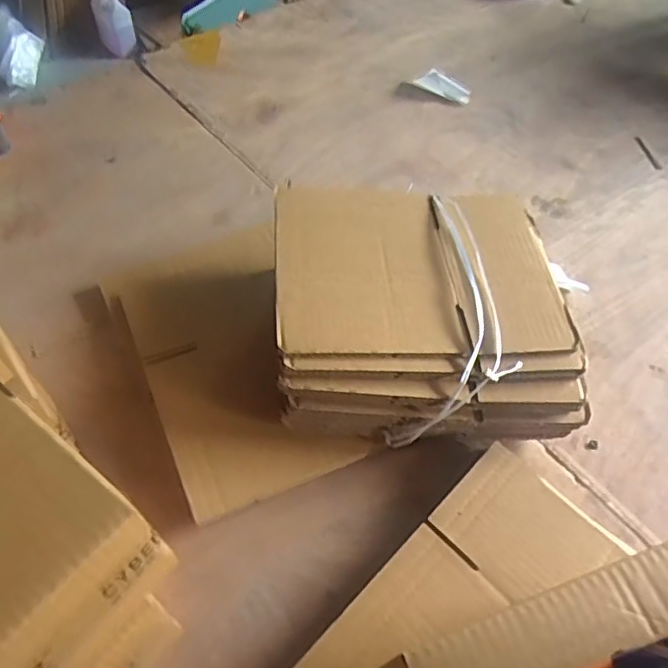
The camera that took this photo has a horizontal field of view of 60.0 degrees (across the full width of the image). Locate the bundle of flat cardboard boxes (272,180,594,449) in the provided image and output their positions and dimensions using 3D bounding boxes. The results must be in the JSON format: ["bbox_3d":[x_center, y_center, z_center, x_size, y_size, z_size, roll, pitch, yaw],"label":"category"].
[{"bbox_3d":[0.107,-0.042,0.692,0.346,0.093,0.318,0,56,-3],"label":"bundle of flat cardboard boxes"}]

